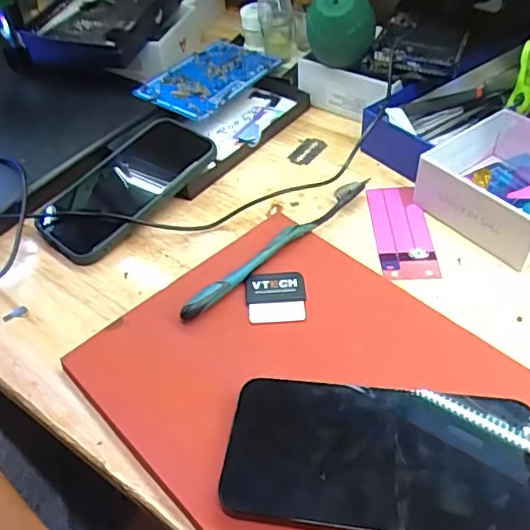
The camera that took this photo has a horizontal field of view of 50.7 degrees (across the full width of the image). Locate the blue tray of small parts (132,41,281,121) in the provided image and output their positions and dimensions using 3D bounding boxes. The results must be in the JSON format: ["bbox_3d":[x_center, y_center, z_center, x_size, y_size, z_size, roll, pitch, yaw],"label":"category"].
[{"bbox_3d":[-0.057,-0.195,0.582,0.081,0.019,0.145,29,55,29],"label":"blue tray of small parts"}]

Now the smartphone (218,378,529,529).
[{"bbox_3d":[0.059,0.100,0.289,0.158,0.014,0.079,3,47,8],"label":"smartphone"}]

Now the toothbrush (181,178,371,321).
[{"bbox_3d":[0.015,-0.018,0.414,0.196,0.015,0.013,-36,54,-27],"label":"toothbrush"}]

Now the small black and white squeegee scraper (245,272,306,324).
[{"bbox_3d":[0.007,0.022,0.376,0.039,0.004,0.039,-7,57,2],"label":"small black and white squeegee scraper"}]

